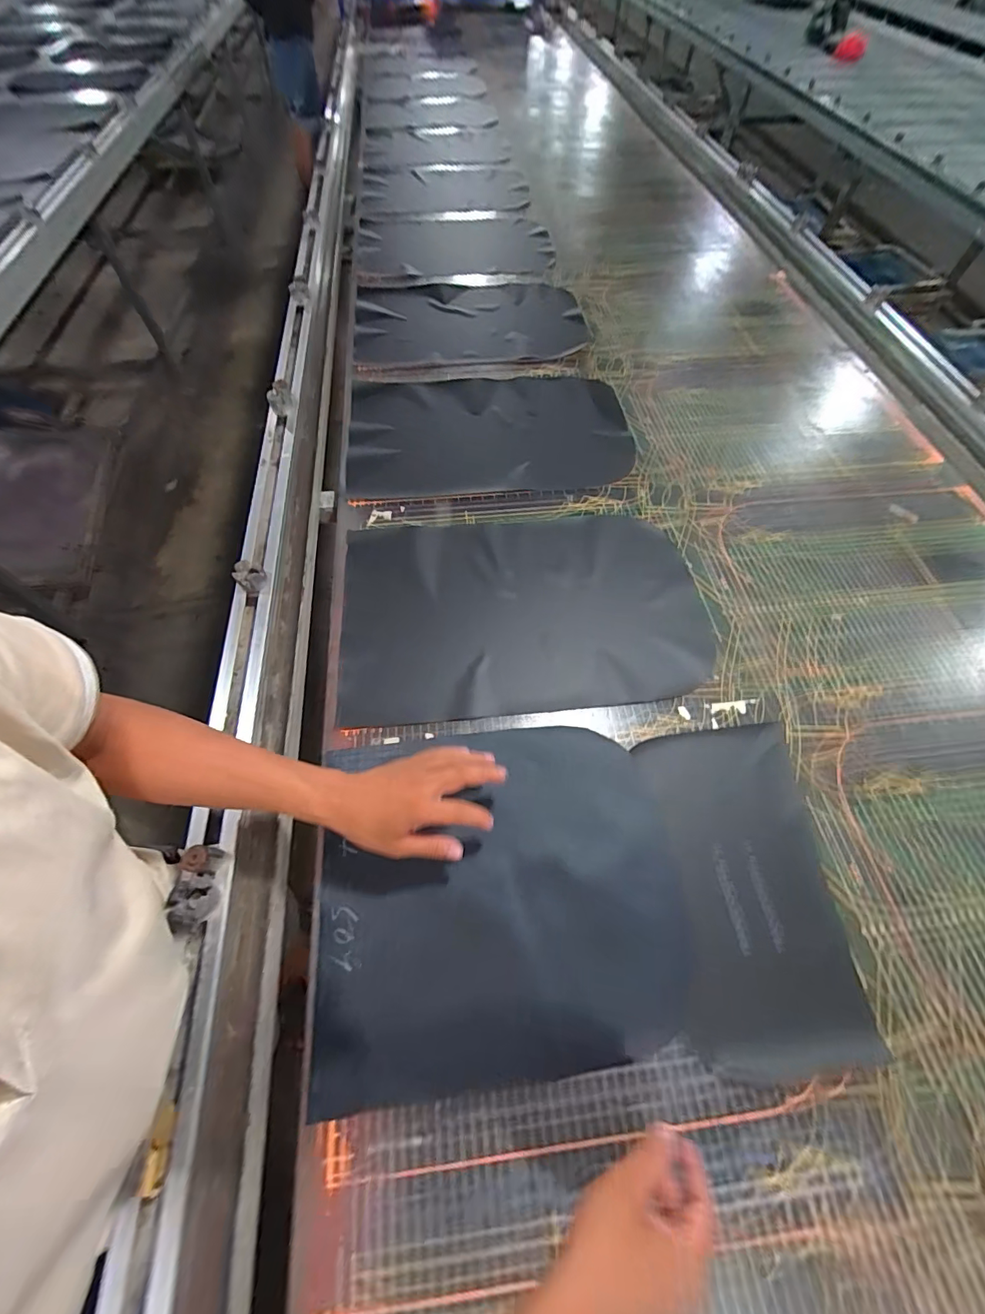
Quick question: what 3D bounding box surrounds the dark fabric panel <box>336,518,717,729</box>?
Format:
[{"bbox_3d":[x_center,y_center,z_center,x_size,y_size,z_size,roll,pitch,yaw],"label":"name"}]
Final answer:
[{"bbox_3d":[0.049,-0.078,0.654,0.506,0.018,0.319,-4,60,-4],"label":"dark fabric panel"}]

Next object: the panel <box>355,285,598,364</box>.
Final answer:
[{"bbox_3d":[-0.048,-0.761,1.046,0.514,0.024,0.323,-10,63,-8],"label":"panel"}]

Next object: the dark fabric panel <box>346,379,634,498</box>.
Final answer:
[{"bbox_3d":[-0.005,-0.422,0.852,0.506,0.010,0.322,-4,60,-4],"label":"dark fabric panel"}]

